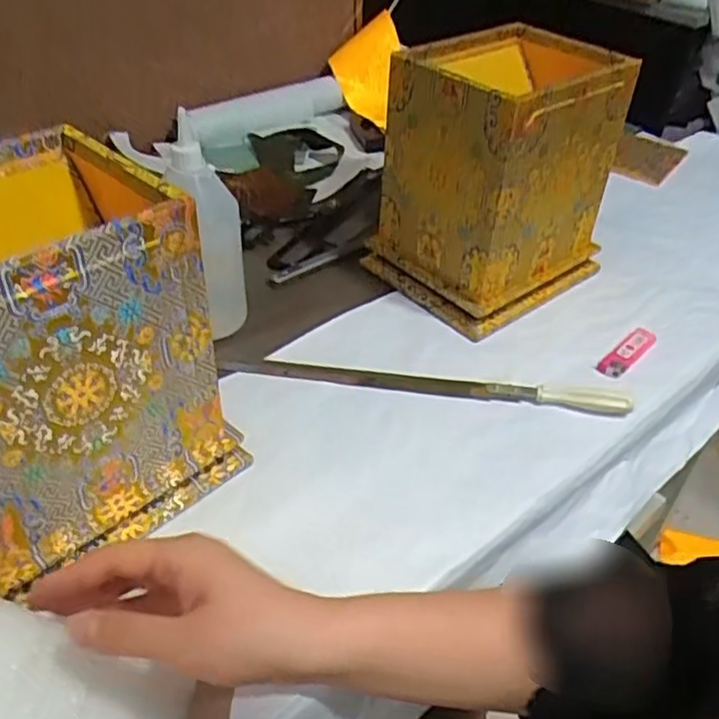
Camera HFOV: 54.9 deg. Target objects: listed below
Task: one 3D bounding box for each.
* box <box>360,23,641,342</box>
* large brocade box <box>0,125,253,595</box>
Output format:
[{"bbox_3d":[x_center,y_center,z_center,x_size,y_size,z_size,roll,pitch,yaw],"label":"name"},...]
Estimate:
[{"bbox_3d":[0.131,-0.181,0.666,0.189,0.219,0.169,-30,51,-29],"label":"box"},{"bbox_3d":[-0.201,0.002,0.442,0.177,0.229,0.155,-30,52,-30],"label":"large brocade box"}]

